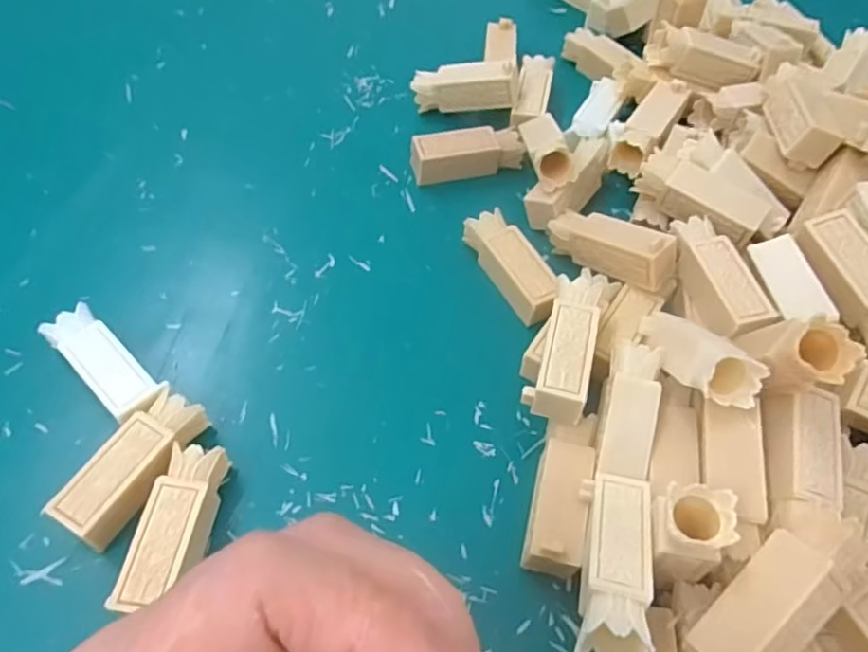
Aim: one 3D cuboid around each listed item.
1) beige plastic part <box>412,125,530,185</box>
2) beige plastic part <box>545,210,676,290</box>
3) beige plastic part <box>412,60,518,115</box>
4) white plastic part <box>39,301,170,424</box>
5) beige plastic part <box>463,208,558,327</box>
[{"bbox_3d":[0.018,-0.096,0.353,0.061,0.020,0.021,-10,58,-9],"label":"beige plastic part"},{"bbox_3d":[0.084,-0.039,0.303,0.020,0.022,0.061,-40,46,-25],"label":"beige plastic part"},{"bbox_3d":[0.019,-0.142,0.372,0.059,0.020,0.021,3,54,19],"label":"beige plastic part"},{"bbox_3d":[-0.138,0.019,0.267,0.063,0.021,0.020,37,63,21],"label":"white plastic part"},{"bbox_3d":[0.039,-0.028,0.309,0.021,0.019,0.066,-24,60,-17],"label":"beige plastic part"}]

